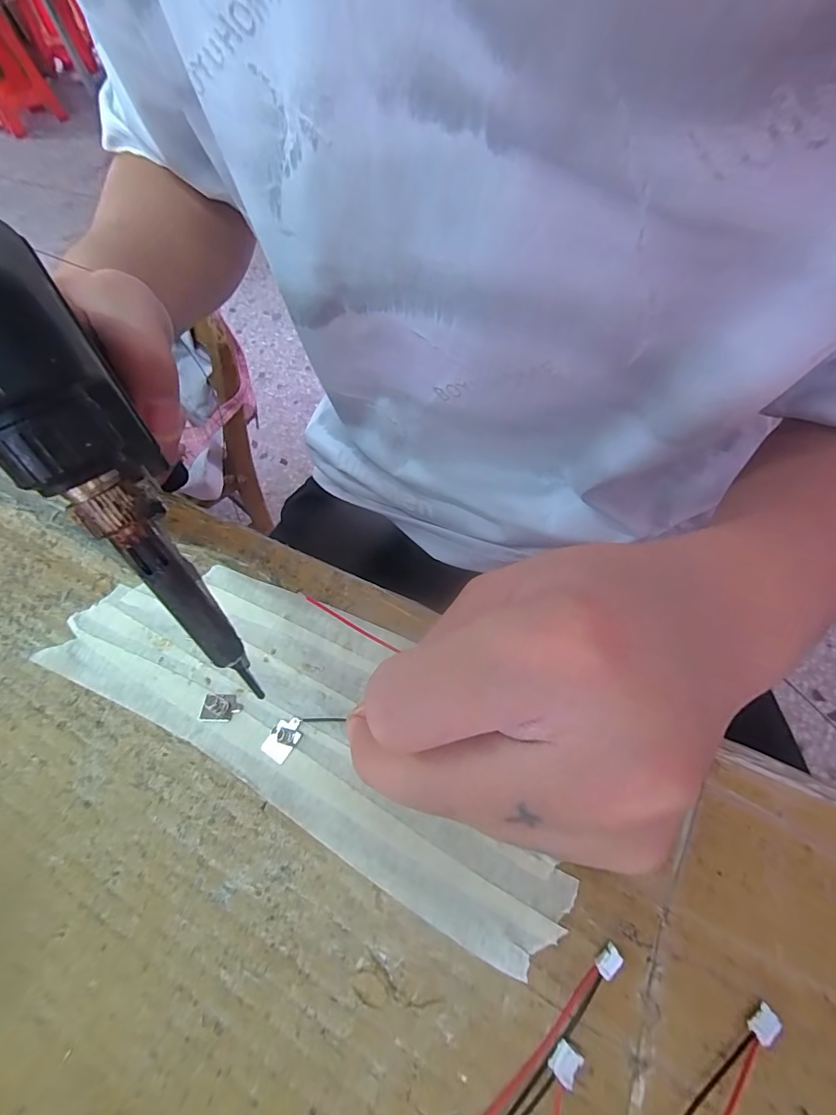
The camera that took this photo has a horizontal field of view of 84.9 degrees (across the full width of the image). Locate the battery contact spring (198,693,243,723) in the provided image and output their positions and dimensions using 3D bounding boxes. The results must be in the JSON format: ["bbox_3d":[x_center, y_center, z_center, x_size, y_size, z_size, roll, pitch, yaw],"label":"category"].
[{"bbox_3d":[-0.071,0.053,0.163,0.015,0.004,0.009,3,60,6],"label":"battery contact spring"}]

